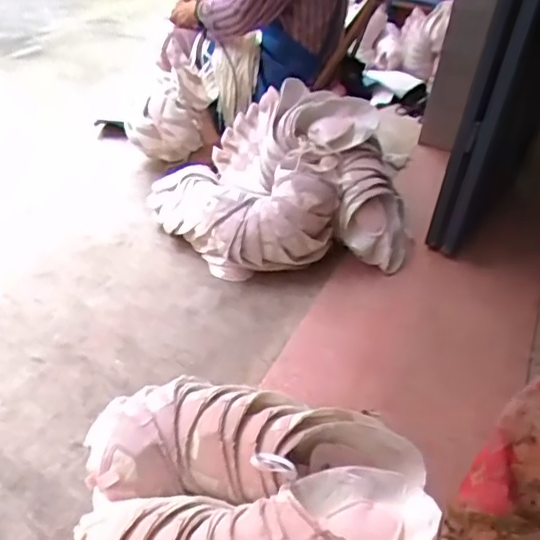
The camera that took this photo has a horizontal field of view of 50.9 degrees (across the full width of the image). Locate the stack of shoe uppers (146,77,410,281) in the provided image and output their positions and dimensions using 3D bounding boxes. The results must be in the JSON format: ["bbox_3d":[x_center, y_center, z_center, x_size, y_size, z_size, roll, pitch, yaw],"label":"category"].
[{"bbox_3d":[0.034,-0.230,1.534,0.662,0.358,0.424,-6,39,-14],"label":"stack of shoe uppers"}]

